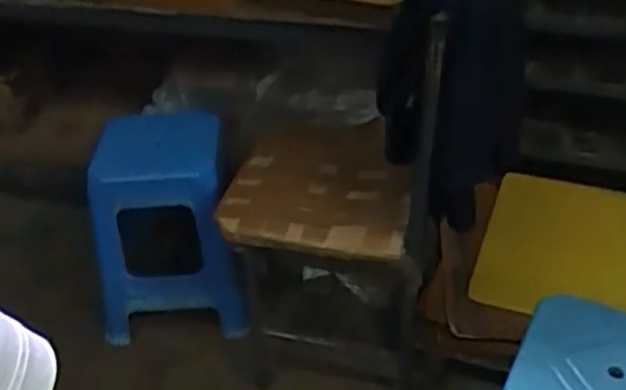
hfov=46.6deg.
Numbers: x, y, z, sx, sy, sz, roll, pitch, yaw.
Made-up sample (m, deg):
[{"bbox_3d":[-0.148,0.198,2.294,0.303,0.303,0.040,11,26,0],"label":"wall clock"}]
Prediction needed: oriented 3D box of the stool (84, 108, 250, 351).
[{"bbox_3d":[-0.344,0.090,1.685,0.350,0.486,0.296,-5,36,-3],"label":"stool"}]

